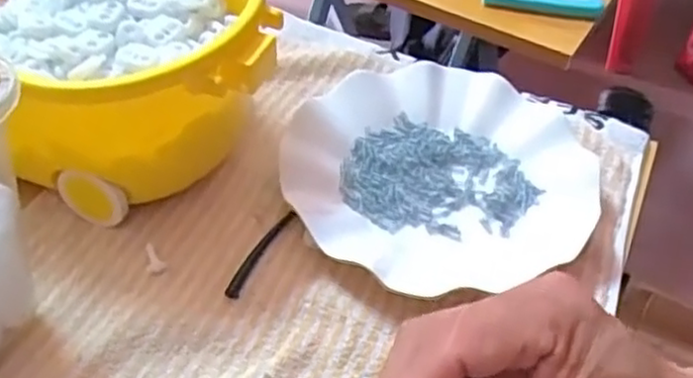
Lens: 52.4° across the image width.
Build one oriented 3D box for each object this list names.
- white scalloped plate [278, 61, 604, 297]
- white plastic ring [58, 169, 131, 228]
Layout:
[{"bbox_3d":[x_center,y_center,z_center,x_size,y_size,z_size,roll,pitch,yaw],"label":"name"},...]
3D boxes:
[{"bbox_3d":[0.055,-0.014,0.428,0.181,0.025,0.160,-5,46,-9],"label":"white scalloped plate"},{"bbox_3d":[-0.139,0.004,0.385,0.039,0.039,0.005,10,45,5],"label":"white plastic ring"}]

